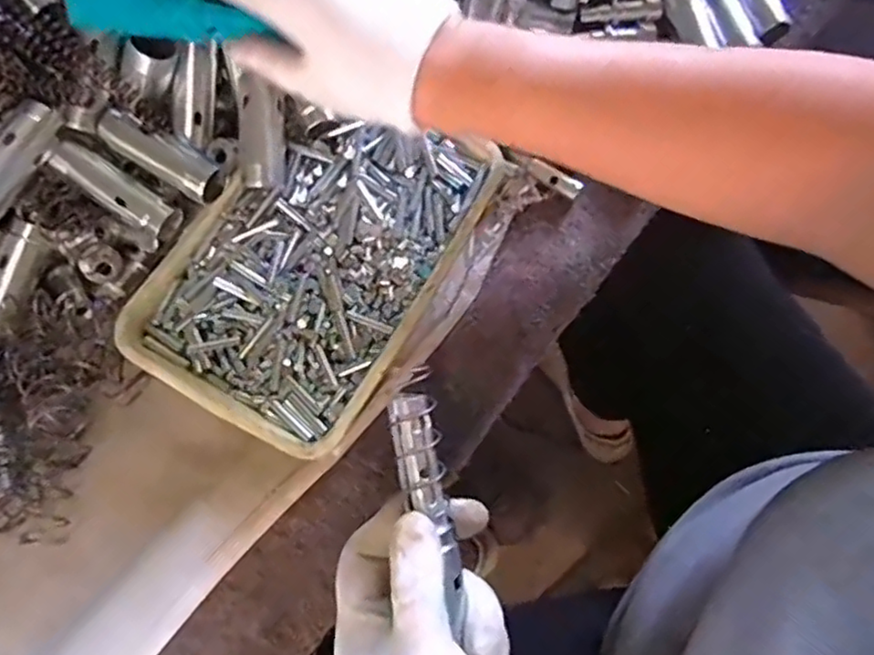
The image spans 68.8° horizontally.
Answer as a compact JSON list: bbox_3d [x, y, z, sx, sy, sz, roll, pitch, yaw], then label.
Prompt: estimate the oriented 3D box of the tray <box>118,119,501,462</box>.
[{"bbox_3d":[-0.066,-0.039,0.358,0.138,0.034,0.199,28,76,9],"label":"tray"}]

